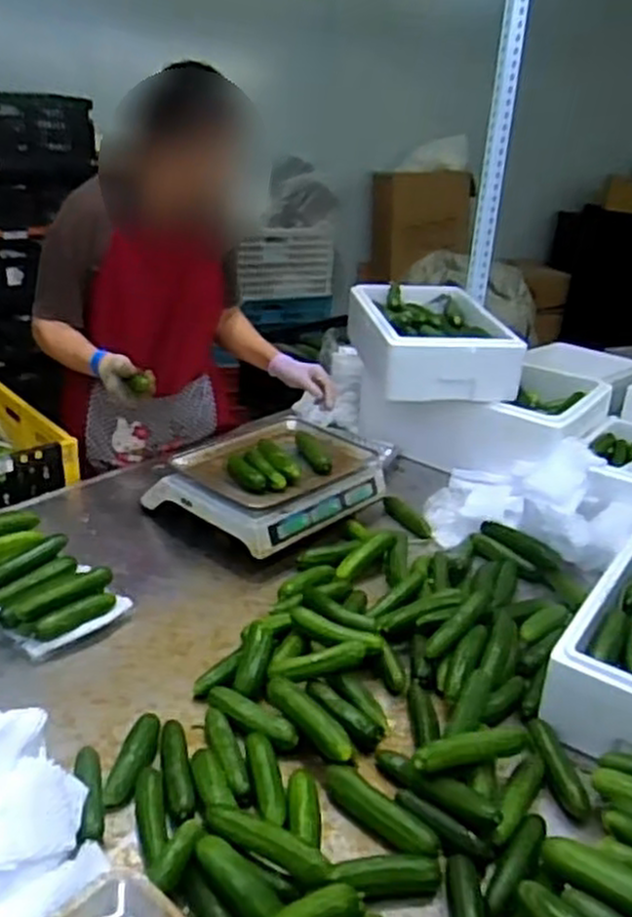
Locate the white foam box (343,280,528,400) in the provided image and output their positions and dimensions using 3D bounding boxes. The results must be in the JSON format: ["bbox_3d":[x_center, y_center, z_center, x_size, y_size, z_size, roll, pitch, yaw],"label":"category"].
[{"bbox_3d":[0.244,-0.267,1.720,0.287,0.130,0.451,-1,26,-10],"label":"white foam box"}]

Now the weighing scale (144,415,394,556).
[{"bbox_3d":[-0.079,0.025,1.412,0.296,0.111,0.362,23,32,35],"label":"weighing scale"}]

